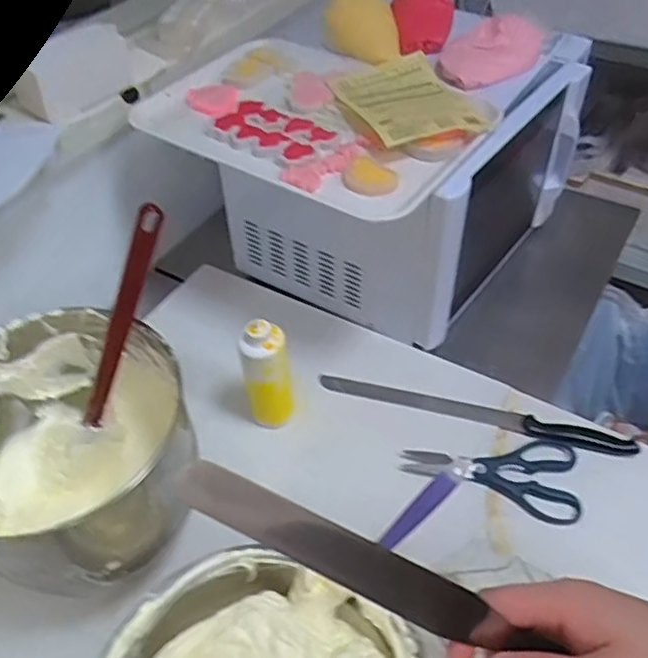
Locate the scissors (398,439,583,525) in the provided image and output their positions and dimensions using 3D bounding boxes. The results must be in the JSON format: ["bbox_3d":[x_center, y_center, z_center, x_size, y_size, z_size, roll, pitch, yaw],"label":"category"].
[{"bbox_3d":[0.191,0.146,0.731,0.189,0.016,0.095,16,50,16],"label":"scissors"}]

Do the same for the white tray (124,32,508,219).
[{"bbox_3d":[-0.020,-0.250,0.759,0.381,0.034,0.247,24,52,22],"label":"white tray"}]

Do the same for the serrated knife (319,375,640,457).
[{"bbox_3d":[0.173,0.097,0.776,0.364,0.013,0.029,13,49,14],"label":"serrated knife"}]

